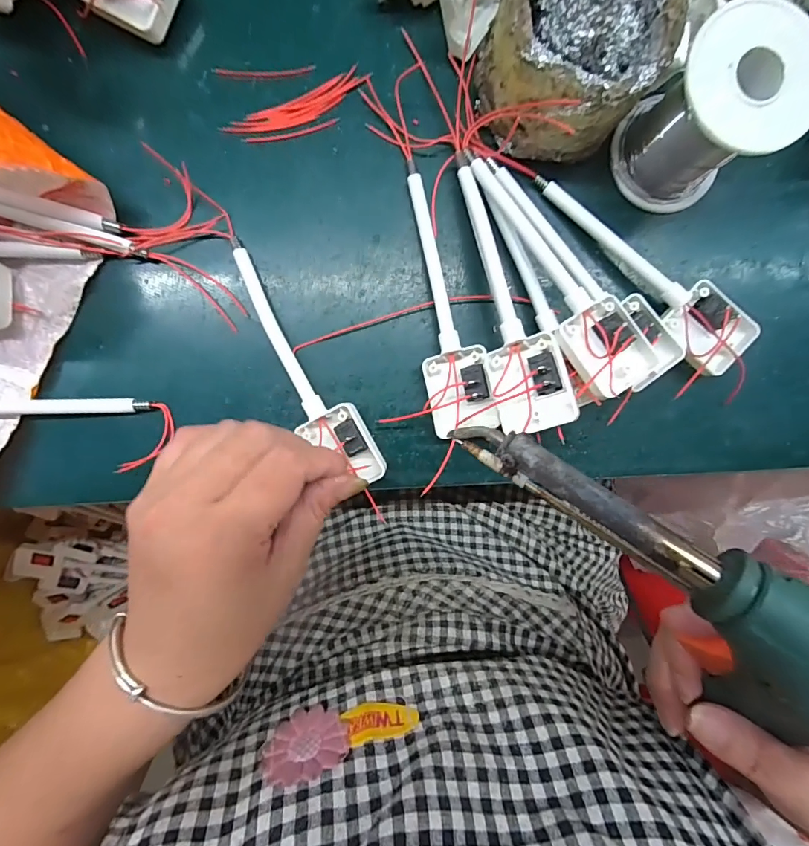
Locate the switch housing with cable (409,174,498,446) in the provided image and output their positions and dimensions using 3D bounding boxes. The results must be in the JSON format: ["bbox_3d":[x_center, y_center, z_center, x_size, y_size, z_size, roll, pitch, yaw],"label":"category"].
[{"bbox_3d":[0.023,-0.068,0.240,0.033,0.026,0.146,-10,94,-3],"label":"switch housing with cable"}]

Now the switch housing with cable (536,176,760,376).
[{"bbox_3d":[0.144,-0.093,0.246,0.043,0.024,0.151,-43,95,-1],"label":"switch housing with cable"}]

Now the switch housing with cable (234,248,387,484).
[{"bbox_3d":[-0.059,-0.030,0.240,0.031,0.012,0.147,-31,89,-2],"label":"switch housing with cable"}]

